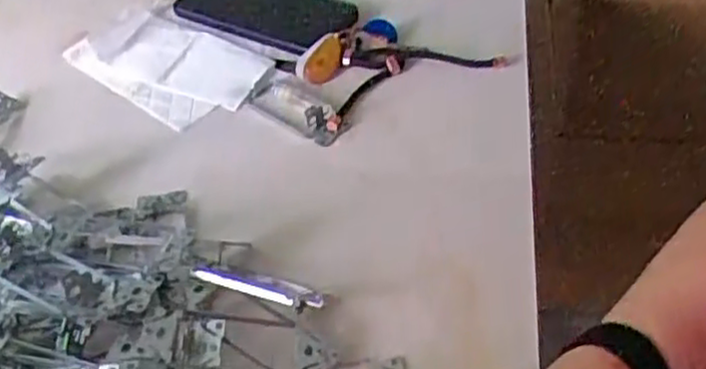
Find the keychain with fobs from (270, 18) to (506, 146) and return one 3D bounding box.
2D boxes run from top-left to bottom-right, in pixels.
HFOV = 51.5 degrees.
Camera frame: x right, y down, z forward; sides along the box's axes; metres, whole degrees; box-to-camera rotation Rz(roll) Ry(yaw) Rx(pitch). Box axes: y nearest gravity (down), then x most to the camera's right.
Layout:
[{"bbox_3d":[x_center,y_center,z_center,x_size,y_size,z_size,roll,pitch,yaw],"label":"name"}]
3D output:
[{"bbox_3d":[0.023,-0.100,0.603,0.163,0.027,0.108,-22,48,-18],"label":"keychain with fobs"}]

